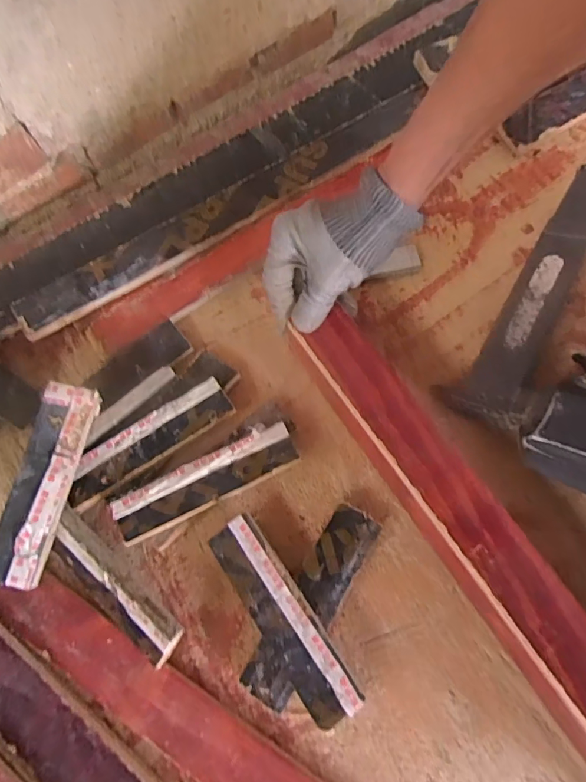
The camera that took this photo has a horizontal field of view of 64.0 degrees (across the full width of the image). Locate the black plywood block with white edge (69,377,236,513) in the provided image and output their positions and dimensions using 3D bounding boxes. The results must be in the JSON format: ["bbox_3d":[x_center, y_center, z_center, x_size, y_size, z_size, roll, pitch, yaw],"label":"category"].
[{"bbox_3d":[-0.129,0.046,0.427,0.156,0.021,0.041,-32,74,-8],"label":"black plywood block with white edge"}]

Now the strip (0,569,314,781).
[{"bbox_3d":[-0.040,0.282,0.355,0.485,0.018,0.048,31,76,11],"label":"strip"}]

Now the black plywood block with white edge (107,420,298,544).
[{"bbox_3d":[-0.073,0.081,0.414,0.160,0.031,0.040,-25,73,-6],"label":"black plywood block with white edge"}]

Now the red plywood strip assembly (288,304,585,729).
[{"bbox_3d":[0.151,0.119,0.348,0.055,0.018,0.445,-32,72,-8],"label":"red plywood strip assembly"}]

